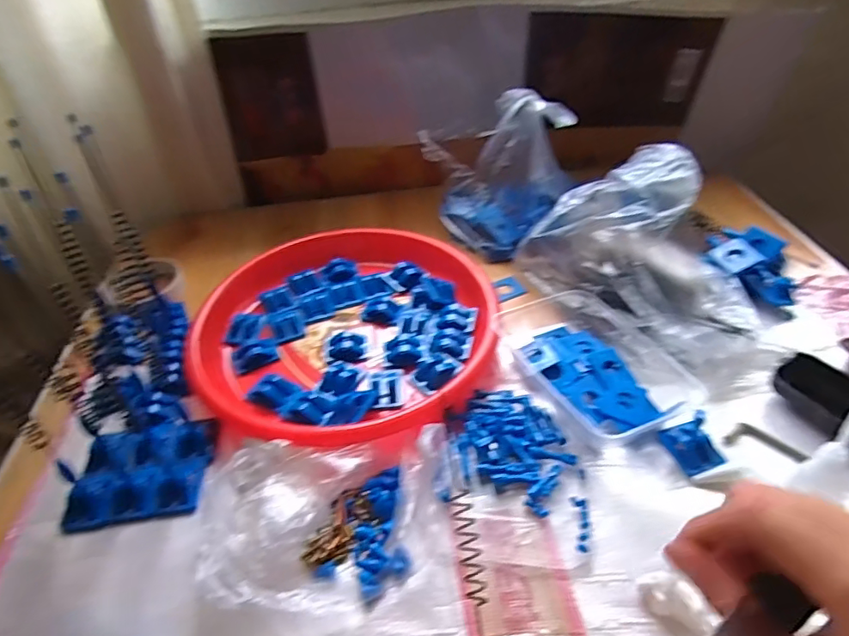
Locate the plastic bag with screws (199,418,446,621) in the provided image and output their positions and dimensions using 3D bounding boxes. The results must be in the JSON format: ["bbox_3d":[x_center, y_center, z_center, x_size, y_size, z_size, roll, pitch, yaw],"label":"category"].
[{"bbox_3d":[-0.066,0.139,0.389,0.180,0.040,0.126,-10,42,-6],"label":"plastic bag with screws"}]

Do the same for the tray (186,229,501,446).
[{"bbox_3d":[-0.088,-0.004,0.555,0.281,0.026,0.299,-3,42,2],"label":"tray"}]

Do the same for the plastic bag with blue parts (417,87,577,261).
[{"bbox_3d":[0.080,-0.166,0.631,0.181,0.148,0.111,4,42,10],"label":"plastic bag with blue parts"}]

